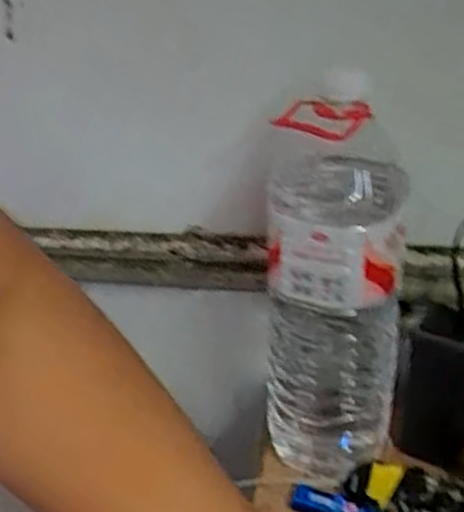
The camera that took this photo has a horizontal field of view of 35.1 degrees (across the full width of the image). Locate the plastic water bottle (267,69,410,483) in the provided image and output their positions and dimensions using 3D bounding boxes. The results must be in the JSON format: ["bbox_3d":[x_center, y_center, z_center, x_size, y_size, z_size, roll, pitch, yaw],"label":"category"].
[{"bbox_3d":[0.079,0.025,0.570,0.101,0.303,0.104,3,28,11],"label":"plastic water bottle"}]

